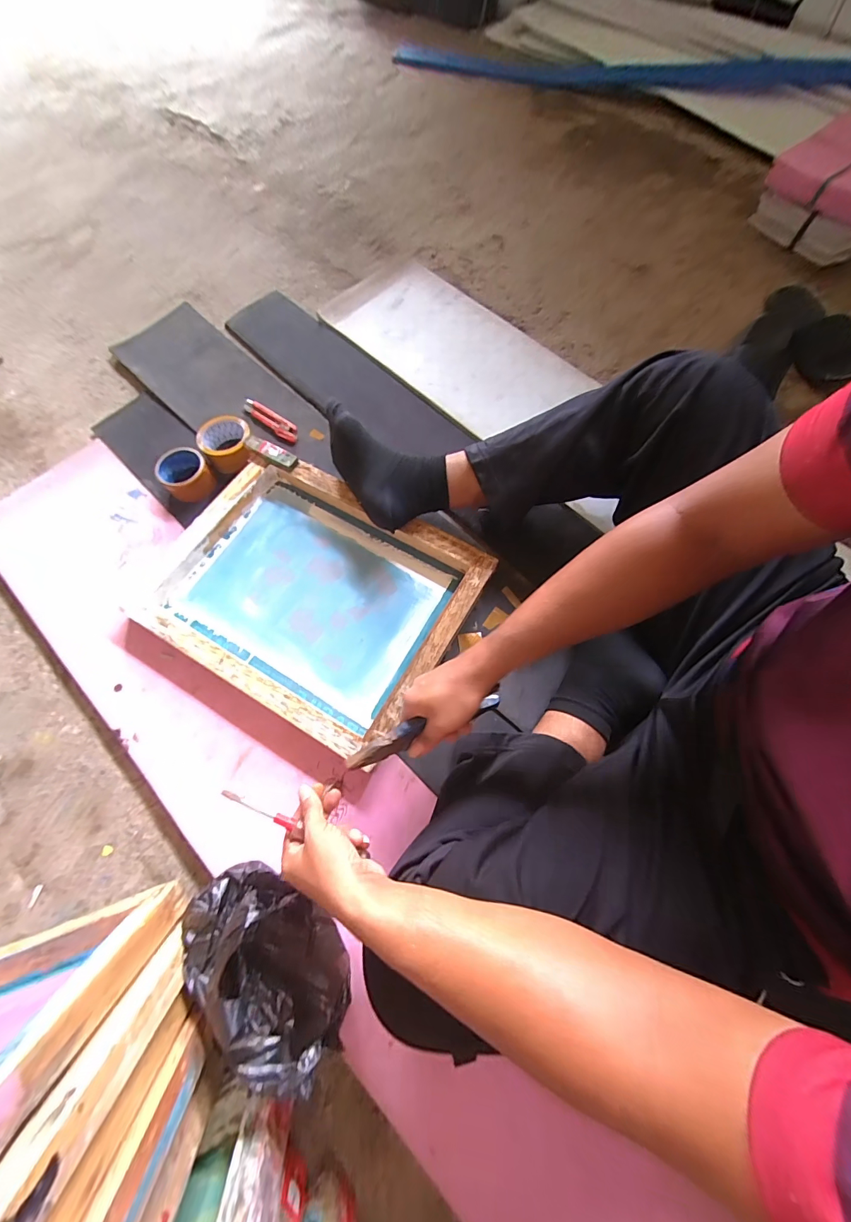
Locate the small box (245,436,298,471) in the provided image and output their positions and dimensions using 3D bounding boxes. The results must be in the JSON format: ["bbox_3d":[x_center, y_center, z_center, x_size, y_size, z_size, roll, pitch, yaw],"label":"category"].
[{"bbox_3d":[-0.280,-0.286,0.727,0.108,0.024,0.025,29,72,11],"label":"small box"}]

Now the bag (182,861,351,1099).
[{"bbox_3d":[-0.181,0.391,0.451,0.208,0.118,0.123,29,74,10],"label":"bag"}]

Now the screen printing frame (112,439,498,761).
[{"bbox_3d":[-0.186,-0.034,0.655,0.485,0.040,0.373,26,74,9],"label":"screen printing frame"}]

